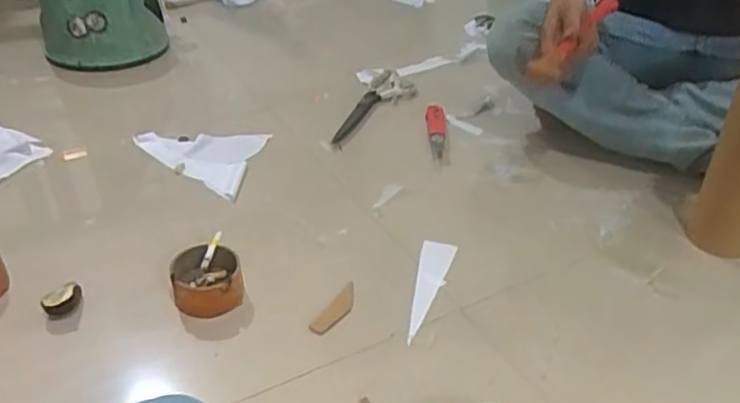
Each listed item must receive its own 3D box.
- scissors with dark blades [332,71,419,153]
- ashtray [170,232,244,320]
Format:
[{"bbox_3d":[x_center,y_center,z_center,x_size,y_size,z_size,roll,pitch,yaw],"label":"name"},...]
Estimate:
[{"bbox_3d":[0.011,-0.173,1.206,0.081,0.025,0.297,15,36,16],"label":"scissors with dark blades"},{"bbox_3d":[-0.198,0.092,0.786,0.080,0.045,0.088,-9,37,-18],"label":"ashtray"}]

